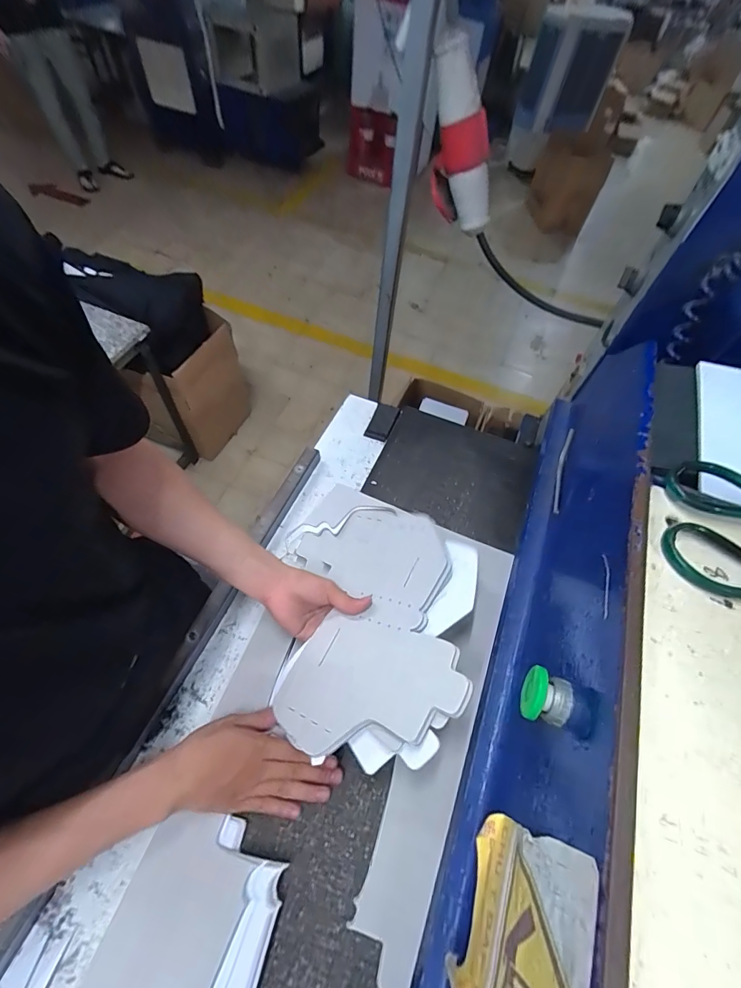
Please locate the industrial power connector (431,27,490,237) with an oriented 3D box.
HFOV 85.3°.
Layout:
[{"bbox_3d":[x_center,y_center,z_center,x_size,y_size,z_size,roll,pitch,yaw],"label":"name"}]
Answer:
[{"bbox_3d":[0.134,-0.527,0.608,0.091,0.237,0.060,20,55,39],"label":"industrial power connector"}]

